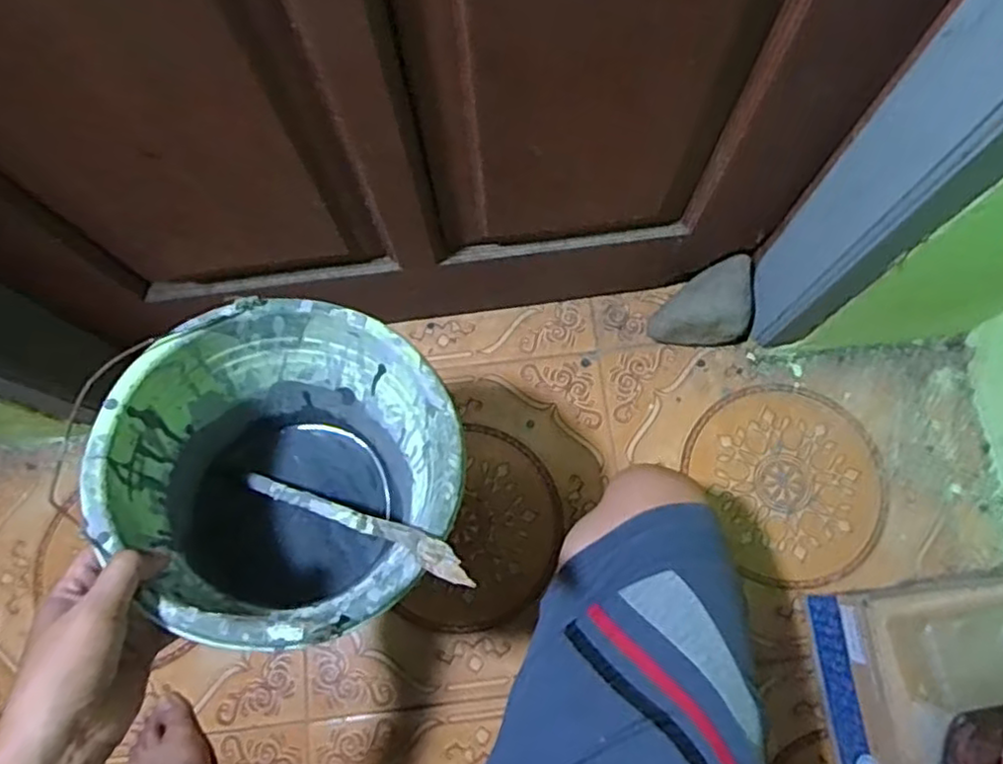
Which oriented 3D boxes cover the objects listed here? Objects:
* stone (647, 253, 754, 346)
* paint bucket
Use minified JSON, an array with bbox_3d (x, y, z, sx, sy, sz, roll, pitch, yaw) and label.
[{"bbox_3d":[0.254,-0.098,0.877,0.119,0.094,0.093,-6,74,0],"label":"stone"},{"bbox_3d":[-0.169,0.094,0.564,0.247,0.221,0.247,5,62,-9],"label":"paint bucket"}]

